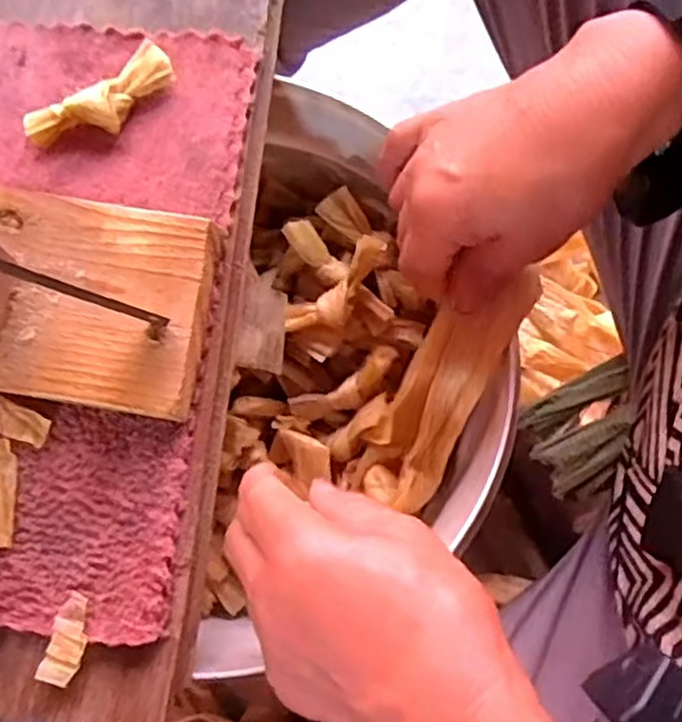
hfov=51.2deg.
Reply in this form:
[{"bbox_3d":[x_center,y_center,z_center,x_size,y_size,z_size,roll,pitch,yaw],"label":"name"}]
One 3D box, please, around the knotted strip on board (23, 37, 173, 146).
[{"bbox_3d":[-0.112,-0.123,0.335,0.074,0.015,0.028,-36,82,-6],"label":"knotted strip on board"}]

